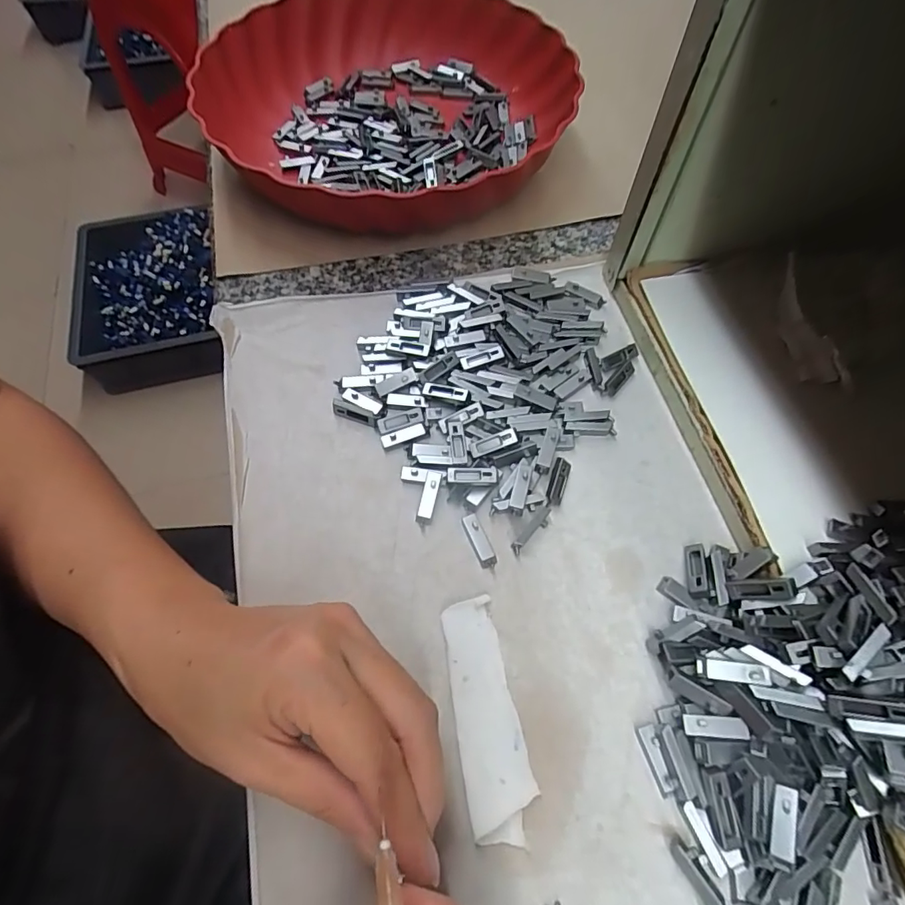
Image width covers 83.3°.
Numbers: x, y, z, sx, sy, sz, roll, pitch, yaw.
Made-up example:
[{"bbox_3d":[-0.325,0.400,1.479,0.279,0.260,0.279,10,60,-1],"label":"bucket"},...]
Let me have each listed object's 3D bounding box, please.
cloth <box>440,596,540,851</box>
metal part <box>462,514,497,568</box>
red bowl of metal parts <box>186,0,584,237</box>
[{"bbox_3d":[0.014,0.105,0.206,0.025,0.006,0.087,-9,64,-4],"label":"cloth"},{"bbox_3d":[0.012,0.042,0.240,0.008,0.005,0.026,-23,65,-10],"label":"metal part"},{"bbox_3d":[-0.051,-0.244,0.361,0.243,0.058,0.267,0,63,1],"label":"red bowl of metal parts"}]

